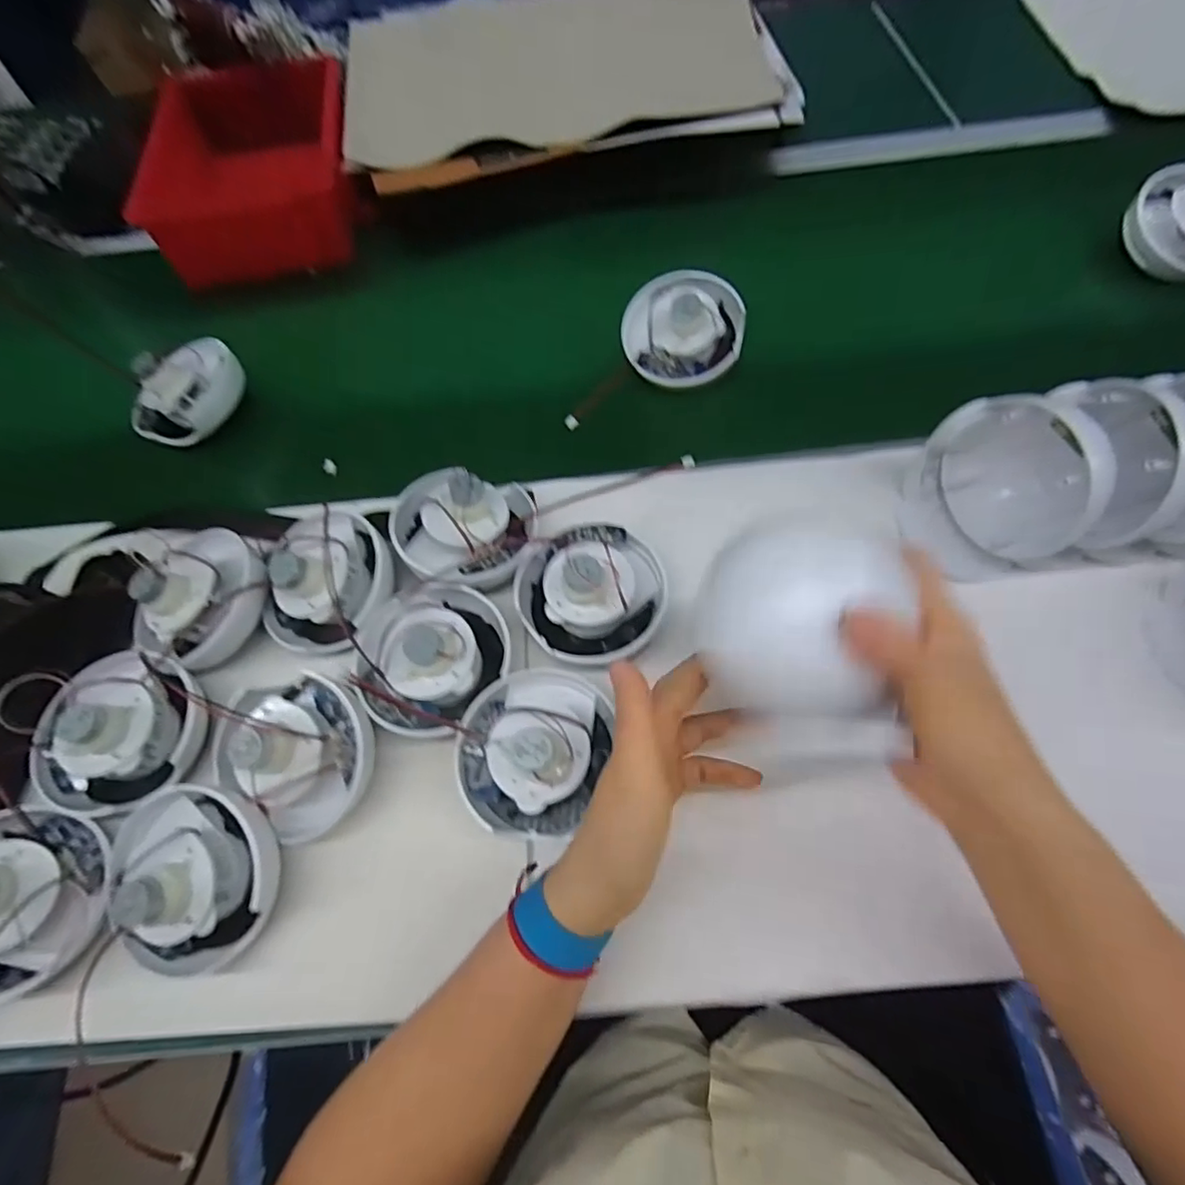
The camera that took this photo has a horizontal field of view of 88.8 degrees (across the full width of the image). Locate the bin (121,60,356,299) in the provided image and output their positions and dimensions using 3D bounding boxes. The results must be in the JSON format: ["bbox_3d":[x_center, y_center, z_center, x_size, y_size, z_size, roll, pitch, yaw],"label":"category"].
[{"bbox_3d":[-0.366,-0.463,0.662,0.197,0.079,0.267,-11,64,-1],"label":"bin"}]

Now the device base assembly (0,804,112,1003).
[{"bbox_3d":[-0.359,0.185,0.361,0.096,0.055,0.103,-12,64,-2],"label":"device base assembly"}]

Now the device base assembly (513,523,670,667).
[{"bbox_3d":[-0.001,-0.005,0.439,0.106,0.064,0.097,-2,64,3],"label":"device base assembly"}]

